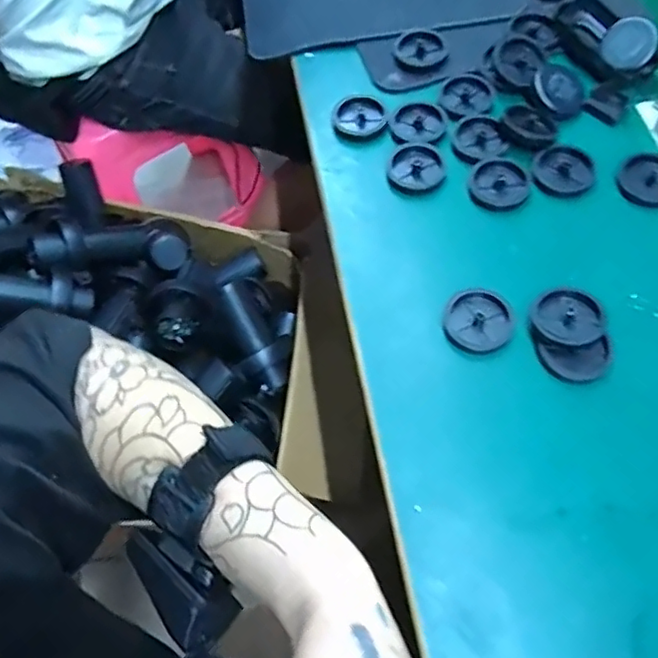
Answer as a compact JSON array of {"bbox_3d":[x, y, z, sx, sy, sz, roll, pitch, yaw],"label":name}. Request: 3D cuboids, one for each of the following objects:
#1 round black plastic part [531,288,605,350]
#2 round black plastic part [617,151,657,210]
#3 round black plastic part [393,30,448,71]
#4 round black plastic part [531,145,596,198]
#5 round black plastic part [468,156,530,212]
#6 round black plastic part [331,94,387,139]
[{"bbox_3d":[0.179,-0.008,0.446,0.050,0.011,0.046,29,79,26],"label":"round black plastic part"},{"bbox_3d":[0.276,-0.128,0.512,0.057,0.006,0.051,-42,67,-17],"label":"round black plastic part"},{"bbox_3d":[0.092,-0.283,0.605,0.051,0.010,0.051,-2,62,3],"label":"round black plastic part"},{"bbox_3d":[0.206,-0.139,0.523,0.051,0.007,0.051,-2,62,3],"label":"round black plastic part"},{"bbox_3d":[0.149,-0.127,0.522,0.051,0.007,0.053,-2,62,3],"label":"round black plastic part"},{"bbox_3d":[0.029,-0.204,0.569,0.050,0.011,0.045,3,63,6],"label":"round black plastic part"}]

